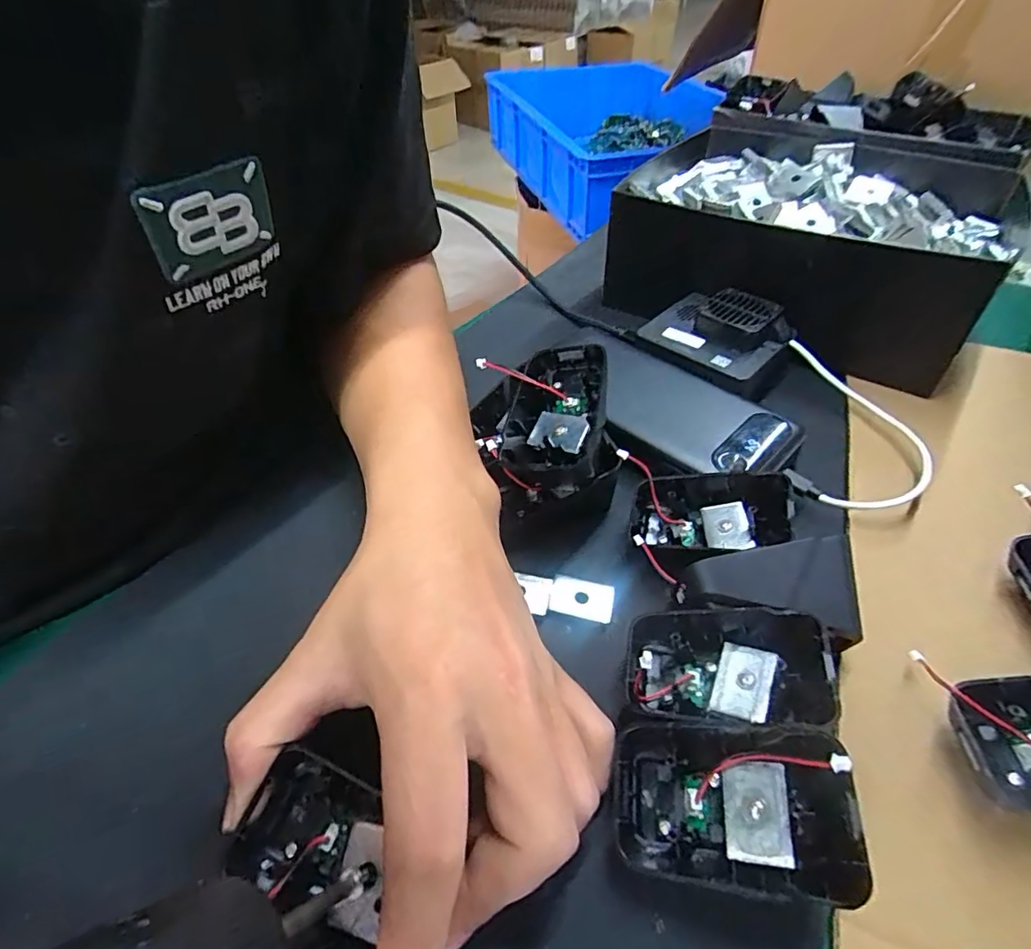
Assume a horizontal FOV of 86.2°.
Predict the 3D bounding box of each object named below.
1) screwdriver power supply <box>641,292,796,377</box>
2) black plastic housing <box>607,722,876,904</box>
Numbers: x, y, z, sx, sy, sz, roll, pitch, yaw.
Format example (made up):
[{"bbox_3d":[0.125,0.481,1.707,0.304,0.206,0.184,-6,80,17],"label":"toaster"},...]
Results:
[{"bbox_3d":[0.126,-0.093,0.348,0.057,0.027,0.077,-35,54,-28],"label":"screwdriver power supply"},{"bbox_3d":[0.068,0.105,0.176,0.073,0.012,0.044,-13,58,36],"label":"black plastic housing"}]

